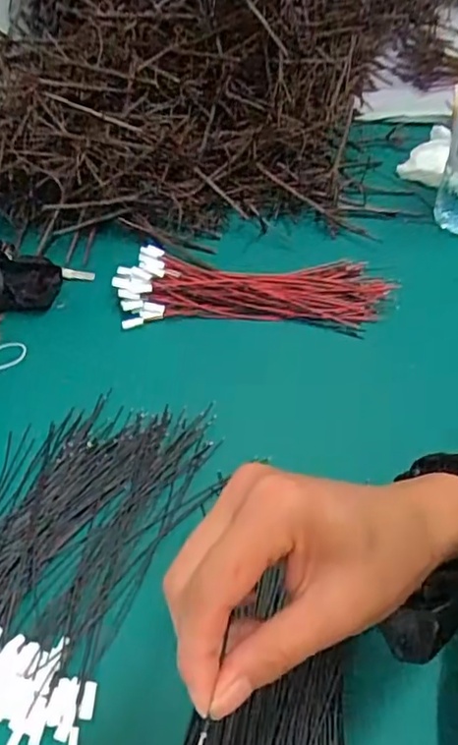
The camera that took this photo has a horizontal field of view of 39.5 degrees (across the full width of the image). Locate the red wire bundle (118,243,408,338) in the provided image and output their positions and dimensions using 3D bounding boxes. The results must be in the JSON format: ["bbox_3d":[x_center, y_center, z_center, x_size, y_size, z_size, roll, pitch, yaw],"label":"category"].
[{"bbox_3d":[0.022,-0.080,0.604,0.249,0.033,0.079,0,48,3],"label":"red wire bundle"}]

